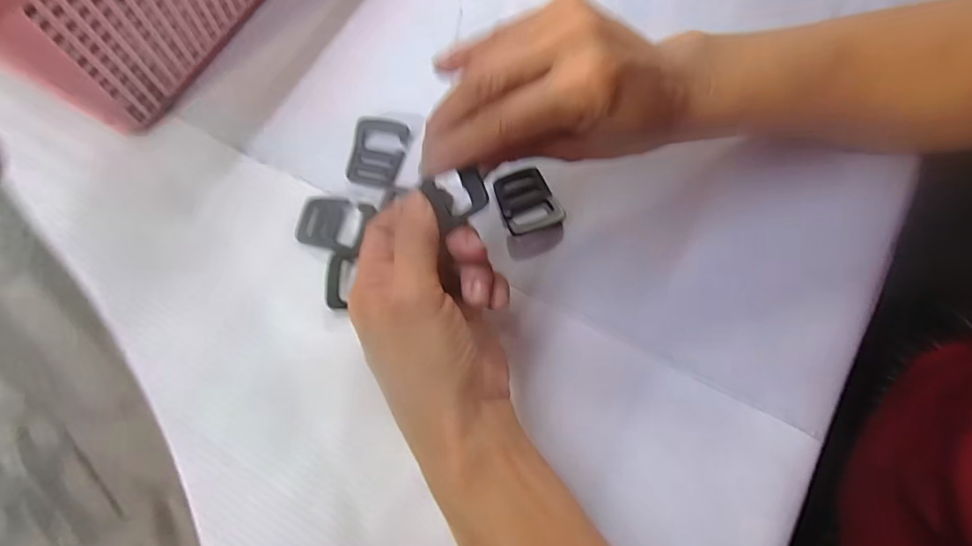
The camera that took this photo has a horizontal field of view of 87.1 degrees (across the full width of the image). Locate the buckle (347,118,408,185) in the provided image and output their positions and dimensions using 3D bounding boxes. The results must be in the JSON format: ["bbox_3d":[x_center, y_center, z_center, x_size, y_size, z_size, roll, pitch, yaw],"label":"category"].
[{"bbox_3d":[-0.065,-0.074,0.311,0.032,0.005,0.043,6,73,3],"label":"buckle"}]

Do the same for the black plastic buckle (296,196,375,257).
[{"bbox_3d":[-0.089,-0.029,0.298,0.040,0.004,0.033,15,74,6],"label":"black plastic buckle"}]

